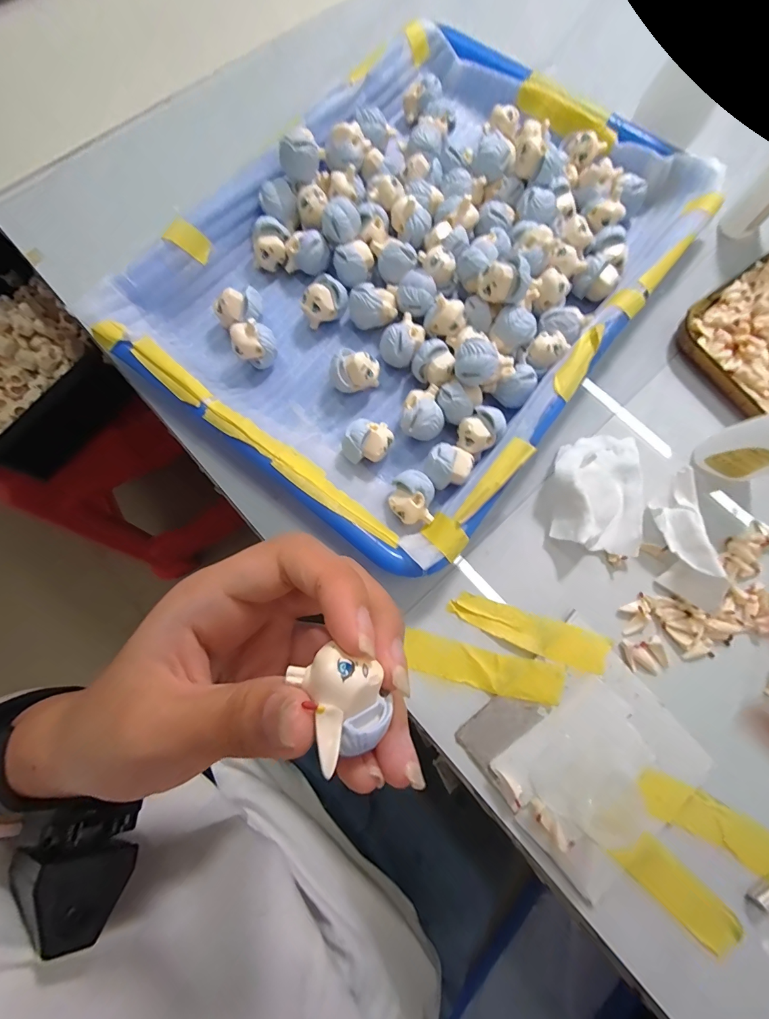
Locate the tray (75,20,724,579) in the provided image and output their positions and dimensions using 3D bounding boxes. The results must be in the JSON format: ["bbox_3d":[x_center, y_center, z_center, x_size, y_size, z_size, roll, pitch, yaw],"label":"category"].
[{"bbox_3d":[0.023,-0.155,0.242,0.248,0.031,0.330,37,79,8],"label":"tray"}]

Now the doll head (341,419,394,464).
[{"bbox_3d":[-0.009,-0.036,0.217,0.023,0.022,0.024,0,76,0],"label":"doll head"}]

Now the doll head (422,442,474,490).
[{"bbox_3d":[0.034,-0.022,0.214,0.024,0.024,0.023,0,76,0],"label":"doll head"}]

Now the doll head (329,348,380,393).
[{"bbox_3d":[-0.017,-0.080,0.227,0.027,0.023,0.019,5,76,1],"label":"doll head"}]

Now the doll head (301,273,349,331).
[{"bbox_3d":[-0.036,-0.126,0.239,0.027,0.024,0.018,-18,77,-5],"label":"doll head"}]

